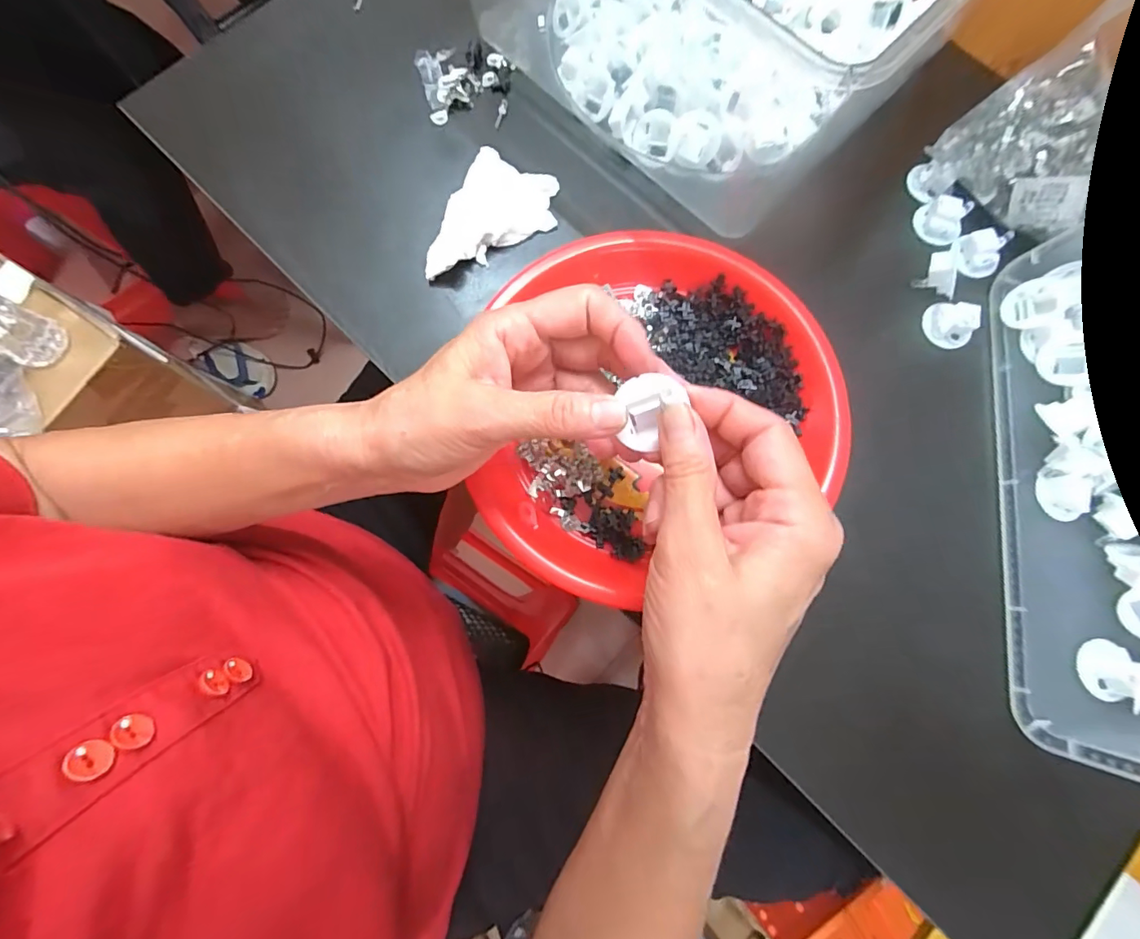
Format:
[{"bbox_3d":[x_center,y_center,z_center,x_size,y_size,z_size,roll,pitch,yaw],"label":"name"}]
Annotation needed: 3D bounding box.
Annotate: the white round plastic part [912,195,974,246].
[{"bbox_3d":[0.262,-0.176,0.342,0.025,0.022,0.032,-44,82,-8],"label":"white round plastic part"}]

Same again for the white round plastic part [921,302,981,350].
[{"bbox_3d":[0.257,-0.098,0.326,0.030,0.021,0.024,28,80,5],"label":"white round plastic part"}]

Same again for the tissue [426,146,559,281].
[{"bbox_3d":[-0.050,-0.169,0.332,0.060,0.023,0.103,24,79,4],"label":"tissue"}]

